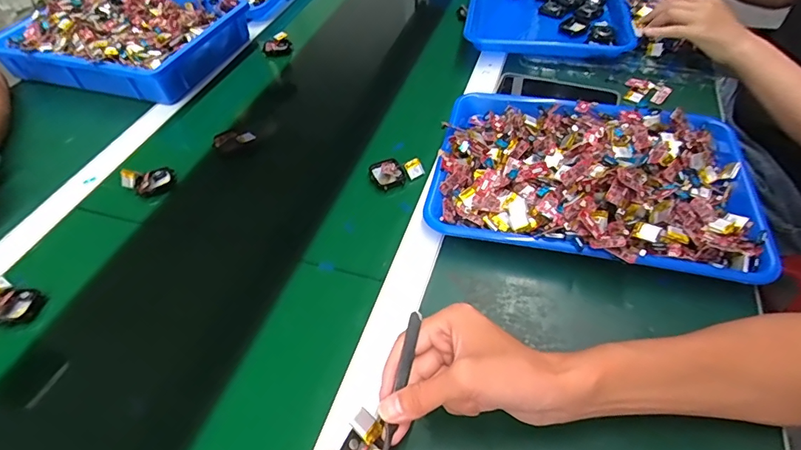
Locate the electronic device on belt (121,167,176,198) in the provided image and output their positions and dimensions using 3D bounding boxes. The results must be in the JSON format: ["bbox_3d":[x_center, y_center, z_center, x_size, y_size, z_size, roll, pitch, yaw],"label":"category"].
[{"bbox_3d":[-0.314,-0.056,0.574,0.059,0.025,0.036,-19,48,-13],"label":"electronic device on belt"}]

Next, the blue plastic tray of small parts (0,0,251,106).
[{"bbox_3d":[-0.462,-0.314,0.774,0.349,0.069,0.255,16,49,19],"label":"blue plastic tray of small parts"}]

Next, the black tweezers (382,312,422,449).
[{"bbox_3d":[-0.002,0.120,0.334,0.009,0.005,0.118,9,63,13],"label":"black tweezers"}]

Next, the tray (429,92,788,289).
[{"bbox_3d":[0.209,-0.065,0.514,0.329,0.066,0.247,8,47,12],"label":"tray"}]

